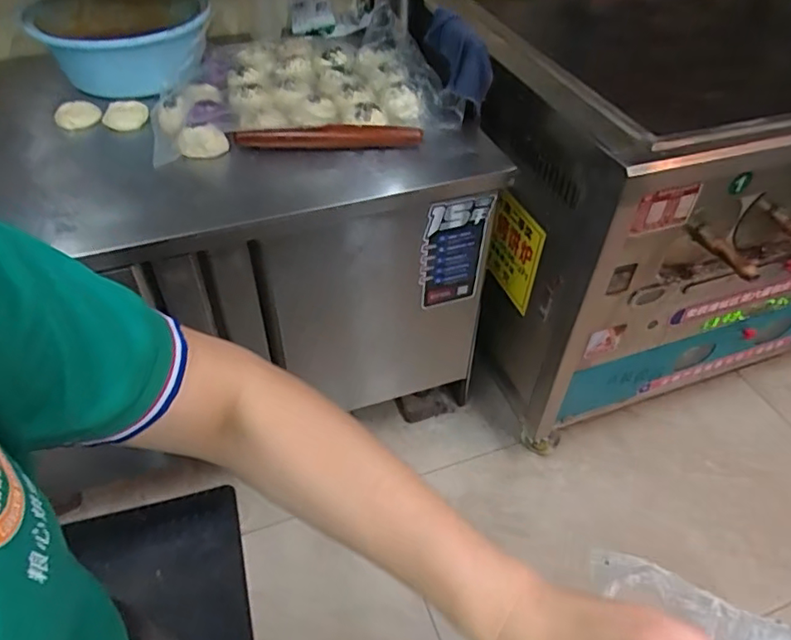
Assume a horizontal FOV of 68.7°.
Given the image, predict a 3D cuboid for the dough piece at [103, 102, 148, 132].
[{"bbox_3d":[-0.548,-0.418,1.180,0.085,0.020,0.094,-1,46,-3],"label":"dough piece"}]

